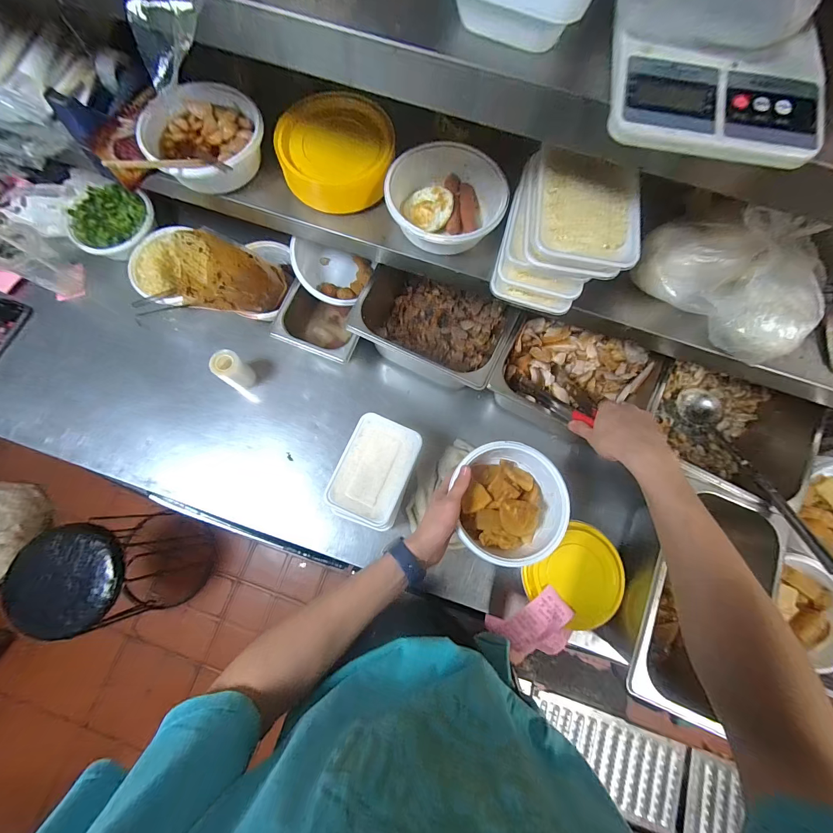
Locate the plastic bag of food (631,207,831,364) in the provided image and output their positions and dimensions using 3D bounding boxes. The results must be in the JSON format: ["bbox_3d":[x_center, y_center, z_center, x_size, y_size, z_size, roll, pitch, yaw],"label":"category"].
[{"bbox_3d":[0.409,-0.174,0.461,0.221,0.092,0.126,26,77,5],"label":"plastic bag of food"}]

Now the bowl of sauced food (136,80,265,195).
[{"bbox_3d":[-0.316,-0.420,0.544,0.169,0.057,0.168,0,76,-1],"label":"bowl of sauced food"}]

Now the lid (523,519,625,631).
[{"bbox_3d":[0.275,0.266,0.595,0.151,0.020,0.151,0,76,-1],"label":"lid"}]

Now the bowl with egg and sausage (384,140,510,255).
[{"bbox_3d":[0.043,-0.313,0.521,0.166,0.057,0.159,0,76,-1],"label":"bowl with egg and sausage"}]

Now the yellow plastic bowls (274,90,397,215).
[{"bbox_3d":[-0.120,-0.398,0.540,0.175,0.065,0.150,0,76,-1],"label":"yellow plastic bowls"}]

